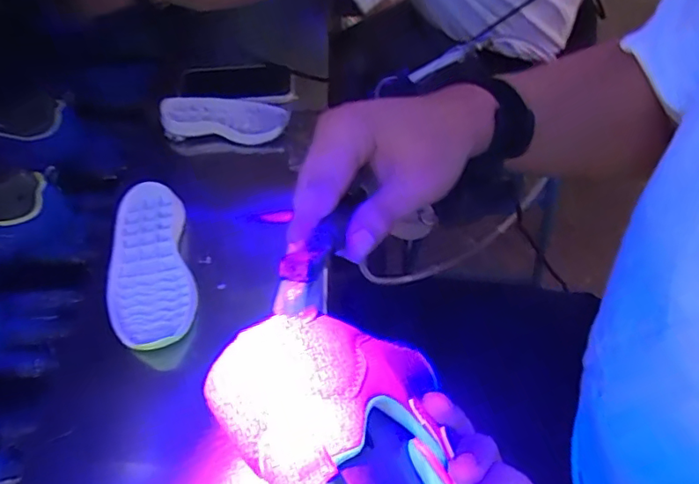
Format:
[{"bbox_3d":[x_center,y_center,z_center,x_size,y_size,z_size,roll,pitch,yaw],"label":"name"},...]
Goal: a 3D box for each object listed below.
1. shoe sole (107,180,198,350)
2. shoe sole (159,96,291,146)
[{"bbox_3d":[-0.203,0.019,0.543,0.080,0.018,0.197,-13,56,-10],"label":"shoe sole"},{"bbox_3d":[-0.158,-0.156,0.682,0.157,0.022,0.066,3,55,1],"label":"shoe sole"}]

